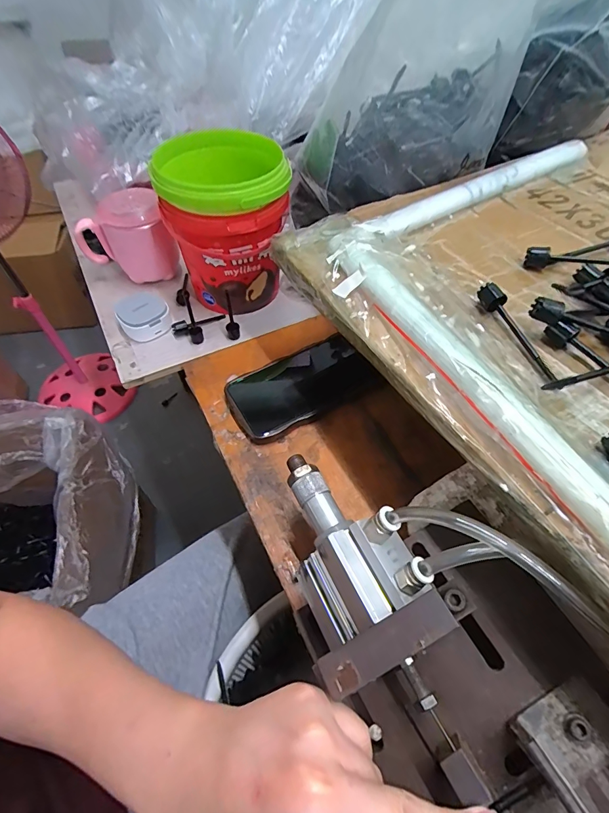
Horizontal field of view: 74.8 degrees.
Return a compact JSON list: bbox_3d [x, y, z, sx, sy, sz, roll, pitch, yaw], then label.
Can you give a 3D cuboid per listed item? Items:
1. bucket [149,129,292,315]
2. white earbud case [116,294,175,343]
[{"bbox_3d":[-0.086,-0.199,0.453,0.127,0.155,0.134,-9,54,-8],"label":"bucket"},{"bbox_3d":[-0.185,-0.106,0.461,0.055,0.032,0.053,-17,56,-14],"label":"white earbud case"}]

